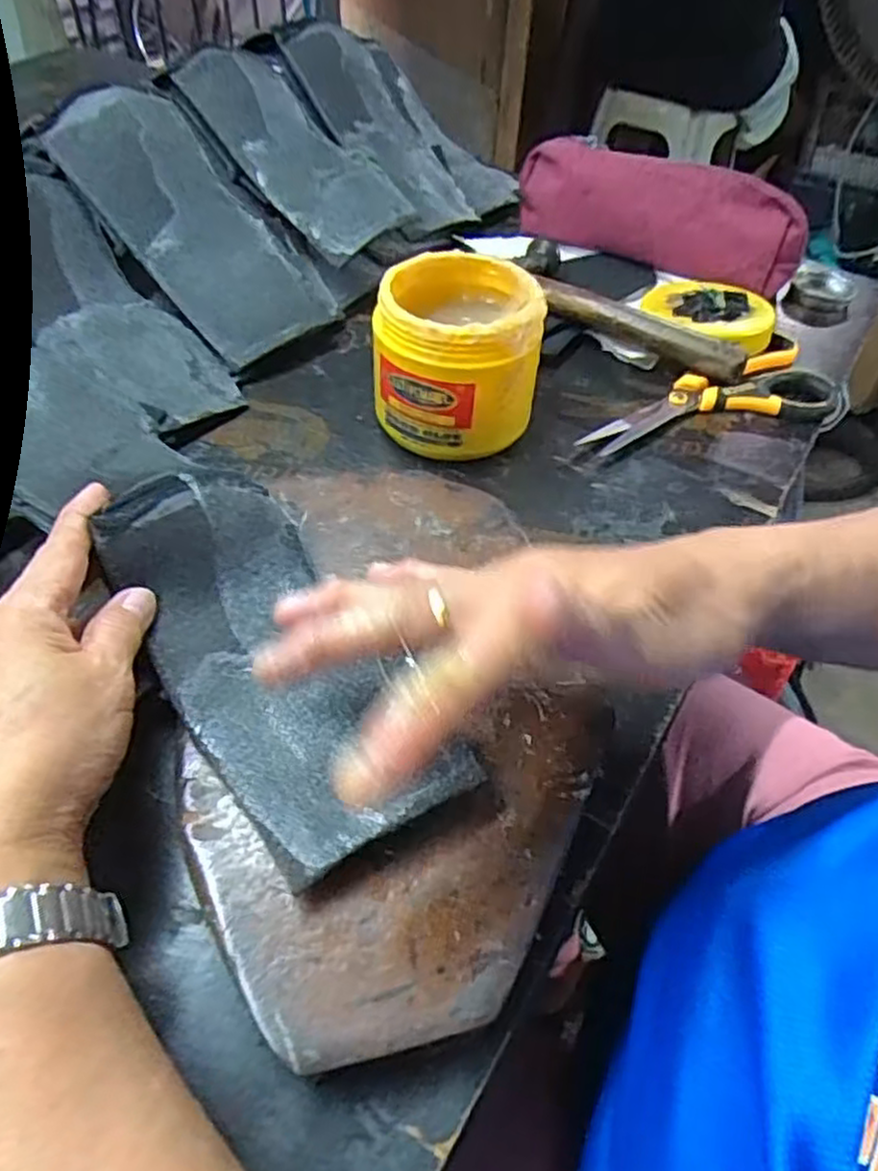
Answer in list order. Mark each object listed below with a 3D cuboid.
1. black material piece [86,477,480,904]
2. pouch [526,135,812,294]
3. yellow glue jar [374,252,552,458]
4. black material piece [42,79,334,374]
[{"bbox_3d":[-0.067,0.026,0.296,0.079,0.030,0.177,-25,60,-22],"label":"black material piece"},{"bbox_3d":[0.166,-0.285,0.575,0.219,0.079,0.039,21,51,16],"label":"pouch"},{"bbox_3d":[0.008,-0.132,0.433,0.089,0.090,0.089,1,48,-1],"label":"yellow glue jar"},{"bbox_3d":[-0.158,-0.238,0.491,0.103,0.027,0.185,-43,99,-22],"label":"black material piece"}]

